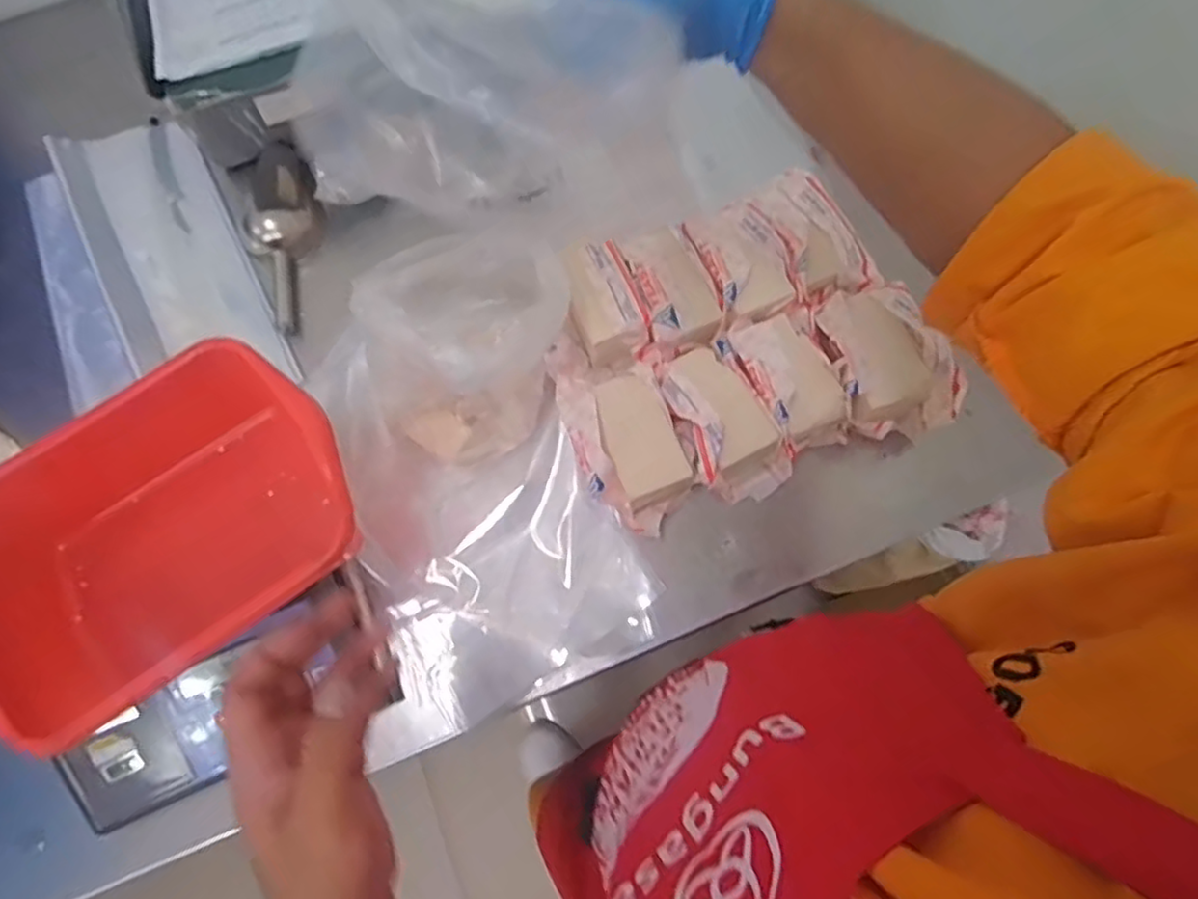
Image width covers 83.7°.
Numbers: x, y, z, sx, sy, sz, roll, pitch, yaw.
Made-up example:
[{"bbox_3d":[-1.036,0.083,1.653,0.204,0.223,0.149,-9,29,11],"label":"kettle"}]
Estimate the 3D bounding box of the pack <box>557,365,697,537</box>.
[{"bbox_3d":[0.025,-0.006,0.637,0.095,0.070,0.167,-22,74,-6],"label":"pack"}]

